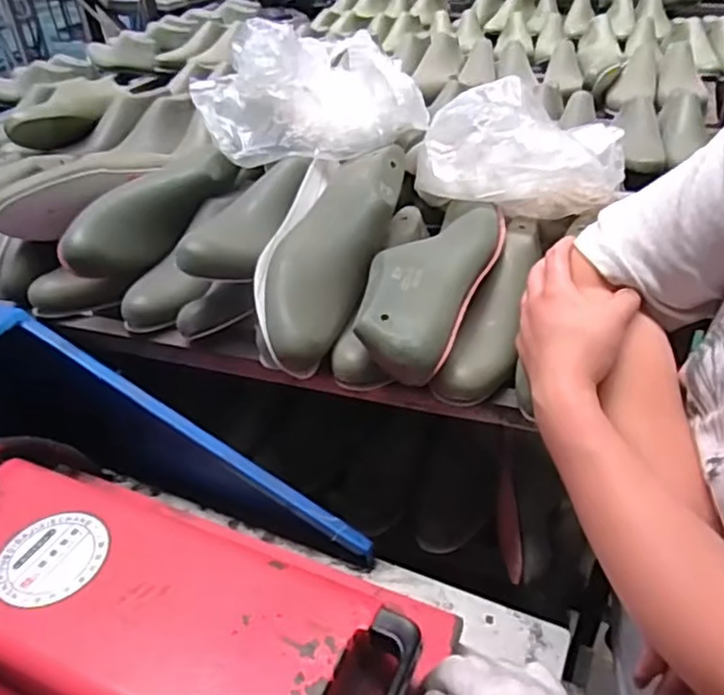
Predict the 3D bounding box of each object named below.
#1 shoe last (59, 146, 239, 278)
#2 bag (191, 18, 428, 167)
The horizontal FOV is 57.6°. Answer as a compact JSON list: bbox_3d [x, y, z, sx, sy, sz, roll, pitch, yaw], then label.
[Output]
[{"bbox_3d":[-0.250,-0.161,0.780,0.063,0.080,0.236,23,54,34],"label":"shoe last"},{"bbox_3d":[-0.065,-0.299,0.766,0.249,0.123,0.154,-8,32,-11],"label":"bag"}]

